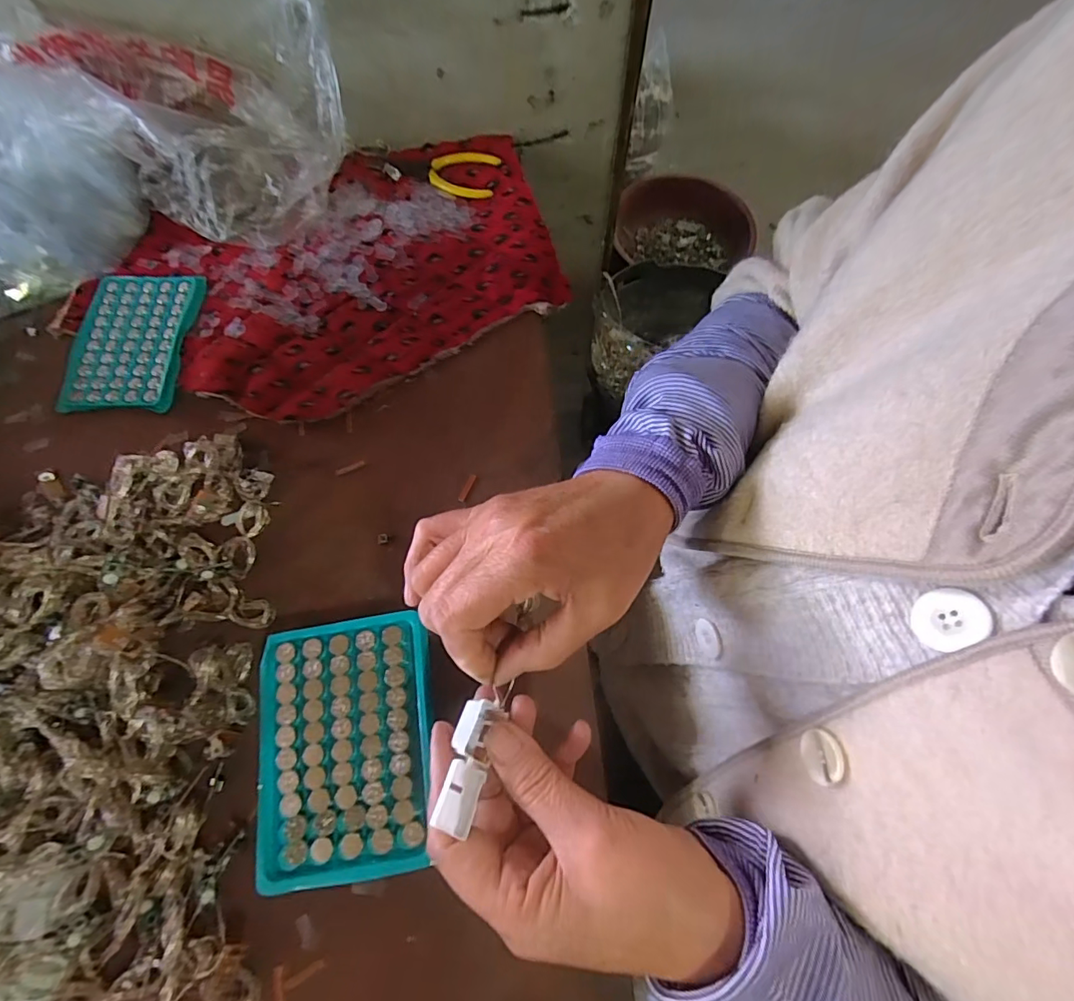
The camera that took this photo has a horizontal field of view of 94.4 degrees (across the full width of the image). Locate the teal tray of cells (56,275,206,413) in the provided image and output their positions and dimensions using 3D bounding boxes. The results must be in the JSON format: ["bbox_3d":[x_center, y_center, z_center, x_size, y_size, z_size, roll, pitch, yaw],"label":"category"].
[{"bbox_3d":[-0.332,-0.132,0.407,0.095,0.010,0.124,2,71,1],"label":"teal tray of cells"}]

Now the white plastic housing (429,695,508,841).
[{"bbox_3d":[-0.031,0.120,0.229,0.018,0.011,0.053,9,53,4],"label":"white plastic housing"}]

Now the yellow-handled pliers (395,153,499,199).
[{"bbox_3d":[-0.087,-0.311,0.466,0.098,0.006,0.054,7,71,3],"label":"yellow-handled pliers"}]

